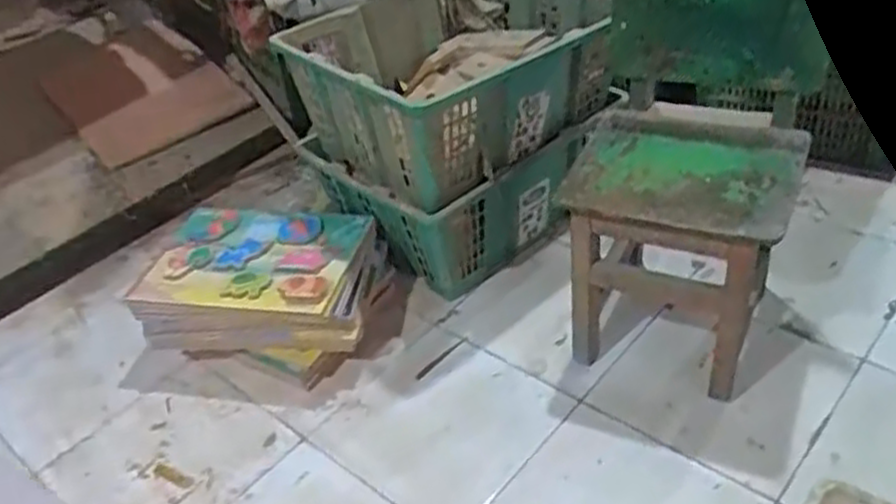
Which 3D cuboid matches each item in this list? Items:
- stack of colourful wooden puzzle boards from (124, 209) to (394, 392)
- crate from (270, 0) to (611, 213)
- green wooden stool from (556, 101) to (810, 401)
[{"bbox_3d":[-0.310,0.050,1.330,0.394,0.146,0.282,4,39,13],"label":"stack of colourful wooden puzzle boards"},{"bbox_3d":[0.019,-0.336,1.371,0.520,0.231,0.479,-33,43,-26],"label":"crate"},{"bbox_3d":[0.342,-0.017,1.178,0.294,0.320,0.300,14,42,24],"label":"green wooden stool"}]

